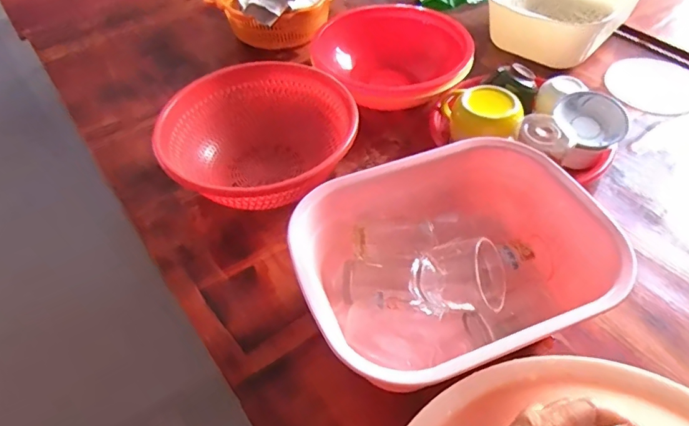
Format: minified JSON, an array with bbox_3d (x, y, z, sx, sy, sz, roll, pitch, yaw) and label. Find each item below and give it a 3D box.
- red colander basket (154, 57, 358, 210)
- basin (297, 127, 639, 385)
[{"bbox_3d":[-0.113,-0.091,0.656,0.239,0.116,0.251,-2,49,2],"label":"red colander basket"},{"bbox_3d":[0.104,0.056,0.499,0.292,0.102,0.235,-20,51,-14],"label":"basin"}]

